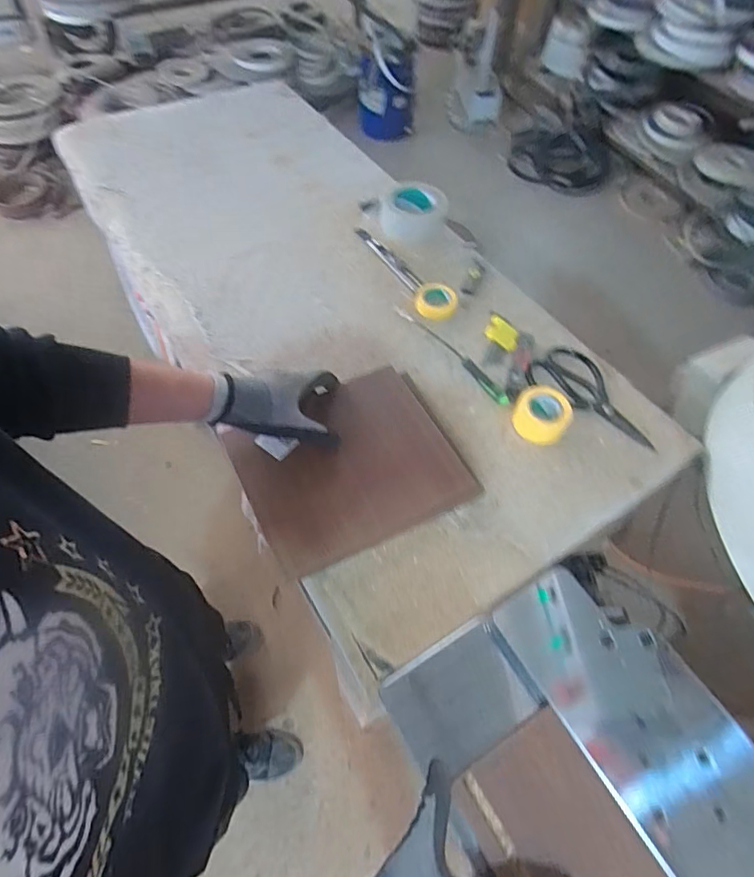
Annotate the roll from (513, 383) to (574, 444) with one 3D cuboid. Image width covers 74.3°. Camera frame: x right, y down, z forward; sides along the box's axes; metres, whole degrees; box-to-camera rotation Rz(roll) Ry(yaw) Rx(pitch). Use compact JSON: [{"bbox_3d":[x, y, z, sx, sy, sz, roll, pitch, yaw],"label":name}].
[{"bbox_3d":[0.214,-0.031,0.646,0.068,0.038,0.072,0,60,-1],"label":"roll"}]

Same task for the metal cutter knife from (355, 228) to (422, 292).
[{"bbox_3d":[0.021,-0.302,0.830,0.027,0.006,0.187,-32,65,-18],"label":"metal cutter knife"}]

